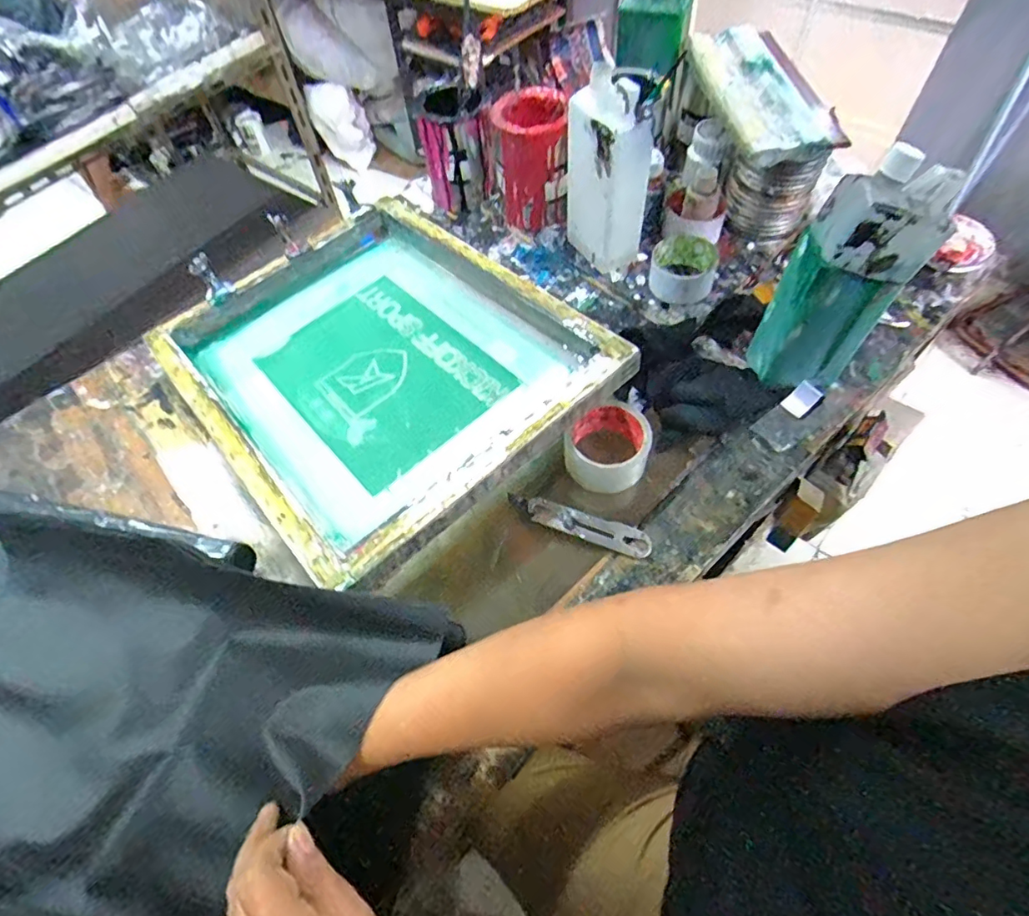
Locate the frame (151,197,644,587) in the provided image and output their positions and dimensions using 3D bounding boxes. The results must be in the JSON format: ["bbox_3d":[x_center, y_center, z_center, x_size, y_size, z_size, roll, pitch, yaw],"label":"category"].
[{"bbox_3d":[-0.170,-0.124,0.657,0.397,0.063,0.493,-39,58,-16],"label":"frame"}]

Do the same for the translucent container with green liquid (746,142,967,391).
[{"bbox_3d":[0.331,-0.190,0.550,0.114,0.257,0.090,-4,58,2],"label":"translucent container with green liquid"}]

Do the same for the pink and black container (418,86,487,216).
[{"bbox_3d":[-0.088,-0.465,0.810,0.093,0.149,0.080,-24,60,-10],"label":"pink and black container"}]

